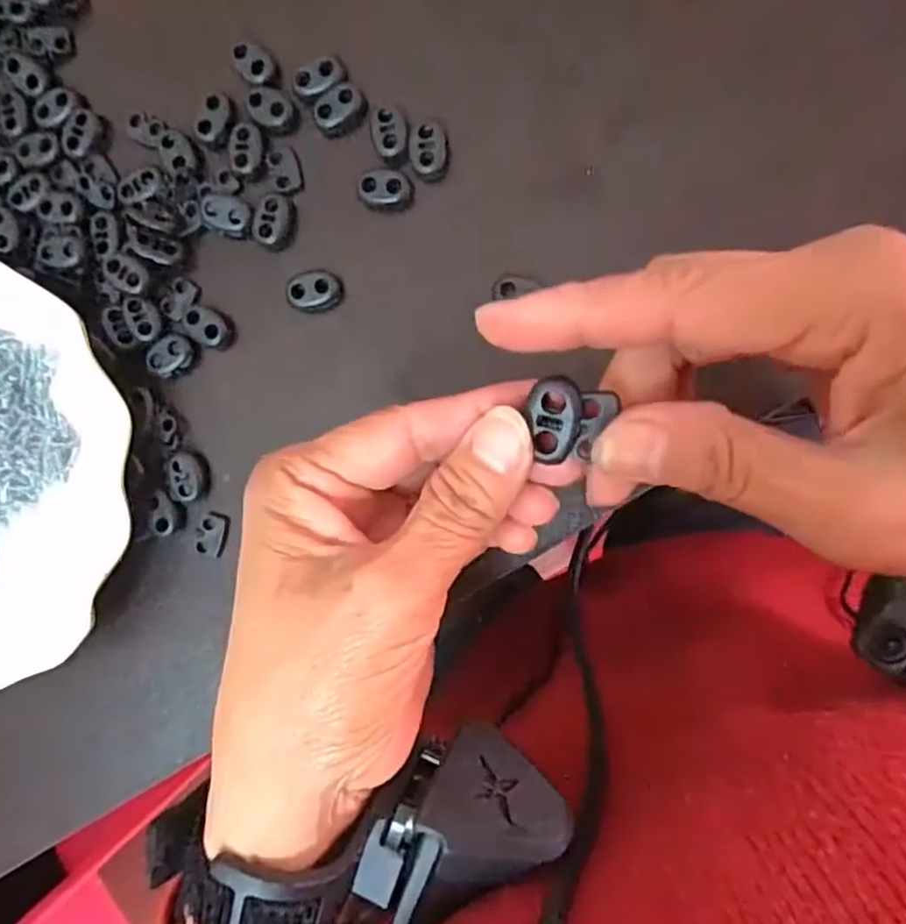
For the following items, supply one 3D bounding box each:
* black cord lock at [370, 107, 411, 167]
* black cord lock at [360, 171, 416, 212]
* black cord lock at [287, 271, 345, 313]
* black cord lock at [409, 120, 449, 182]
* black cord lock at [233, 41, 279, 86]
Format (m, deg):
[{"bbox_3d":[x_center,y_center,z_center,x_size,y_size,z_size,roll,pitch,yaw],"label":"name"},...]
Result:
[{"bbox_3d":[-0.024,-0.127,0.271,0.014,0.004,0.024,-11,87,10],"label":"black cord lock"},{"bbox_3d":[-0.026,-0.107,0.272,0.020,0.005,0.013,3,90,11],"label":"black cord lock"},{"bbox_3d":[-0.055,-0.068,0.279,0.021,0.008,0.015,-8,88,10],"label":"black cord lock"},{"bbox_3d":[-0.009,-0.120,0.268,0.015,0.004,0.021,1,89,11],"label":"black cord lock"},{"bbox_3d":[-0.079,-0.159,0.279,0.020,0.004,0.013,44,97,8],"label":"black cord lock"}]

